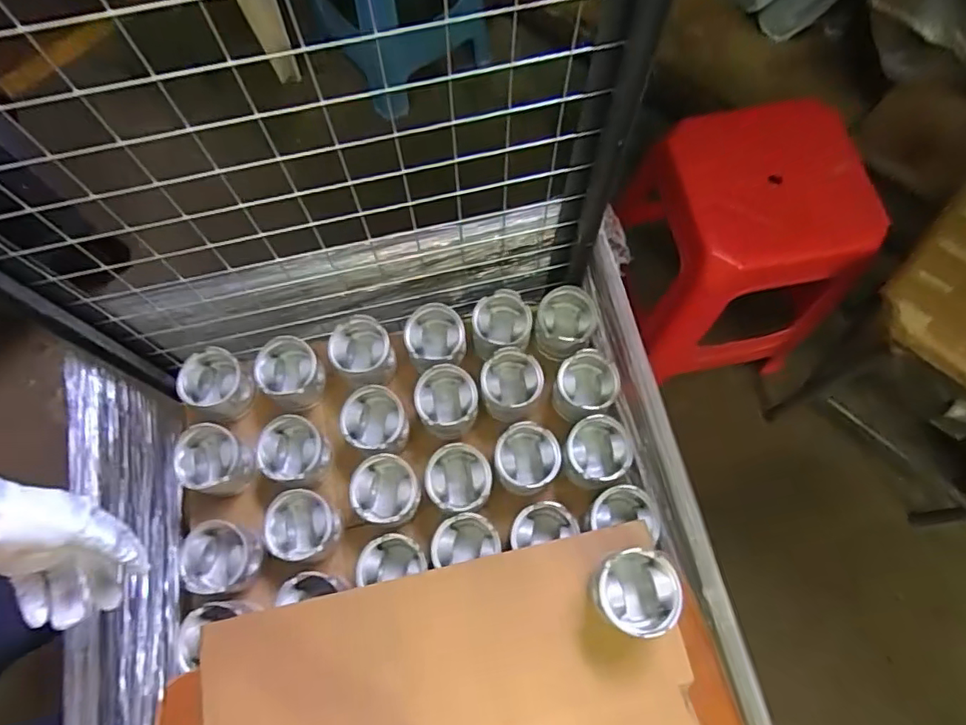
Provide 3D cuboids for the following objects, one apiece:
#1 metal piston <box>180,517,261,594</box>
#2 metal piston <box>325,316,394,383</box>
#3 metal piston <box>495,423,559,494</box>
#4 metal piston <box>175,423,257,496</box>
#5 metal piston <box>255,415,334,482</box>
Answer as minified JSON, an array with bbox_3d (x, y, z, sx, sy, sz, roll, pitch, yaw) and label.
[{"bbox_3d":[-0.357,0.269,0.784,0.098,0.068,0.091,0,70,1],"label":"metal piston"},{"bbox_3d":[-0.185,-0.012,0.884,0.089,0.070,0.098,-22,71,-6],"label":"metal piston"},{"bbox_3d":[0.063,0.140,0.828,0.090,0.068,0.088,0,70,1],"label":"metal piston"},{"bbox_3d":[-0.386,0.145,0.830,0.090,0.079,0.087,0,70,1],"label":"metal piston"},{"bbox_3d":[-0.272,0.131,0.834,0.088,0.066,0.088,0,70,1],"label":"metal piston"}]

